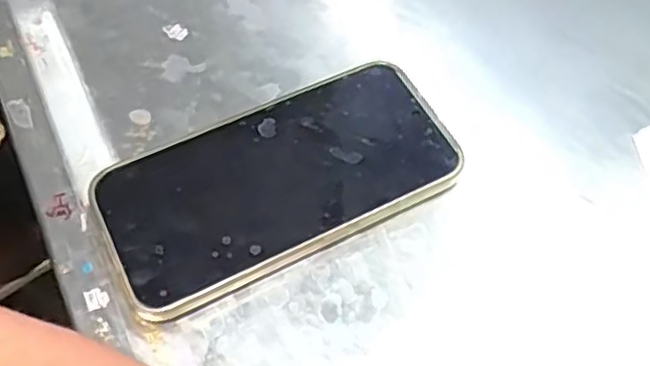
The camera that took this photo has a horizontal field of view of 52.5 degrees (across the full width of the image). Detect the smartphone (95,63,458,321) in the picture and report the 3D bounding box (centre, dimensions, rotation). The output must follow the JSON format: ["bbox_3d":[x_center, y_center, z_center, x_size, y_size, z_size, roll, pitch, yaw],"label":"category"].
[{"bbox_3d":[-0.021,-0.001,0.299,0.155,0.013,0.076,-24,62,-14],"label":"smartphone"}]

